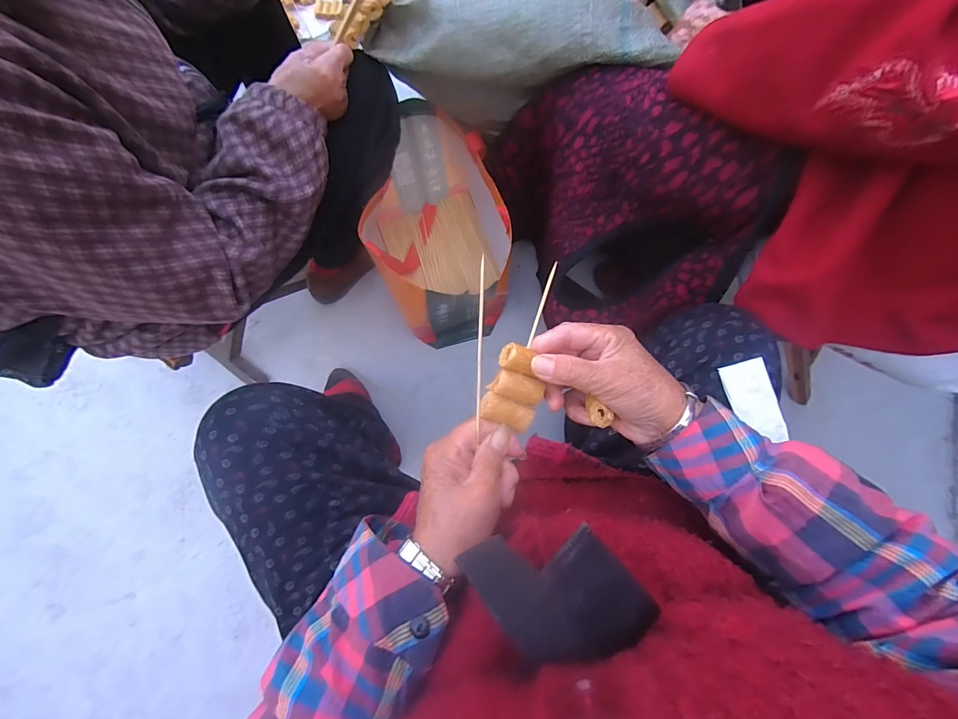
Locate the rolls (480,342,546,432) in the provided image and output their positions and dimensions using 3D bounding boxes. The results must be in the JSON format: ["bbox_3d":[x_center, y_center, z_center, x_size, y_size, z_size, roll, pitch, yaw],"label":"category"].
[{"bbox_3d":[0.028,0.021,0.306,0.040,0.019,0.058,19,80,2],"label":"rolls"}]

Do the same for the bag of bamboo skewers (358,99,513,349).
[{"bbox_3d":[-0.081,-0.213,0.768,0.216,0.269,0.304,-20,81,-5],"label":"bag of bamboo skewers"}]

